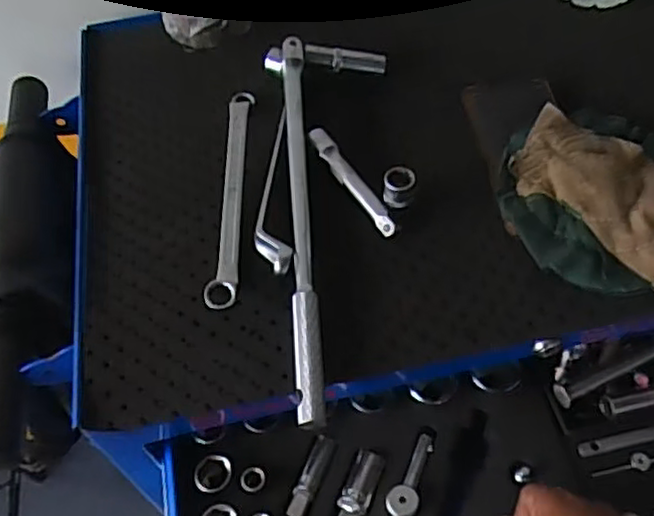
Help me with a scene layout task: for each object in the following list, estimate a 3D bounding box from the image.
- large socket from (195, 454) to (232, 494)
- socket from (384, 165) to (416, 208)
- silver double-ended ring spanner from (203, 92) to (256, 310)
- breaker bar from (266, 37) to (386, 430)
[{"bbox_3d":[-0.084,0.166,0.507,0.025,0.020,0.027,-2,54,3],"label":"large socket"},{"bbox_3d":[0.057,-0.056,0.525,0.024,0.025,0.021,1,54,6],"label":"socket"},{"bbox_3d":[-0.076,-0.059,0.552,0.021,0.023,0.239,-2,54,3],"label":"silver double-ended ring spanner"},{"bbox_3d":[0.013,-0.054,0.527,0.104,0.040,0.362,-7,54,-1],"label":"breaker bar"}]

